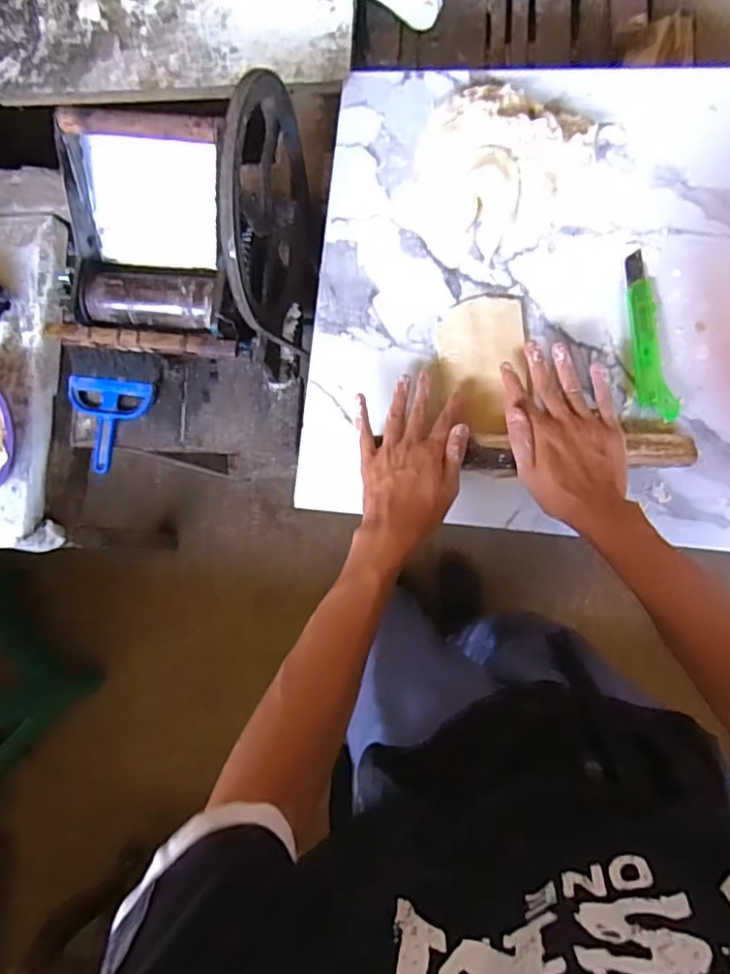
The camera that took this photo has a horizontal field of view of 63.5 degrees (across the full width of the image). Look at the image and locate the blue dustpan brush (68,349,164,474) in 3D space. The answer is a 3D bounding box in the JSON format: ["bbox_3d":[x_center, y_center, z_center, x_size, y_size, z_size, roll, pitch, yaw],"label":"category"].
[{"bbox_3d":[-0.387,-0.114,0.881,0.150,0.031,0.180,8,86,6],"label":"blue dustpan brush"}]

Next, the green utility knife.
[{"bbox_3d":[0.278,-0.150,0.586,0.035,0.016,0.171,-9,84,4],"label":"green utility knife"}]

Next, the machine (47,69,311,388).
[{"bbox_3d":[-0.198,-0.296,0.728,0.231,0.362,0.302,7,86,6],"label":"machine"}]

